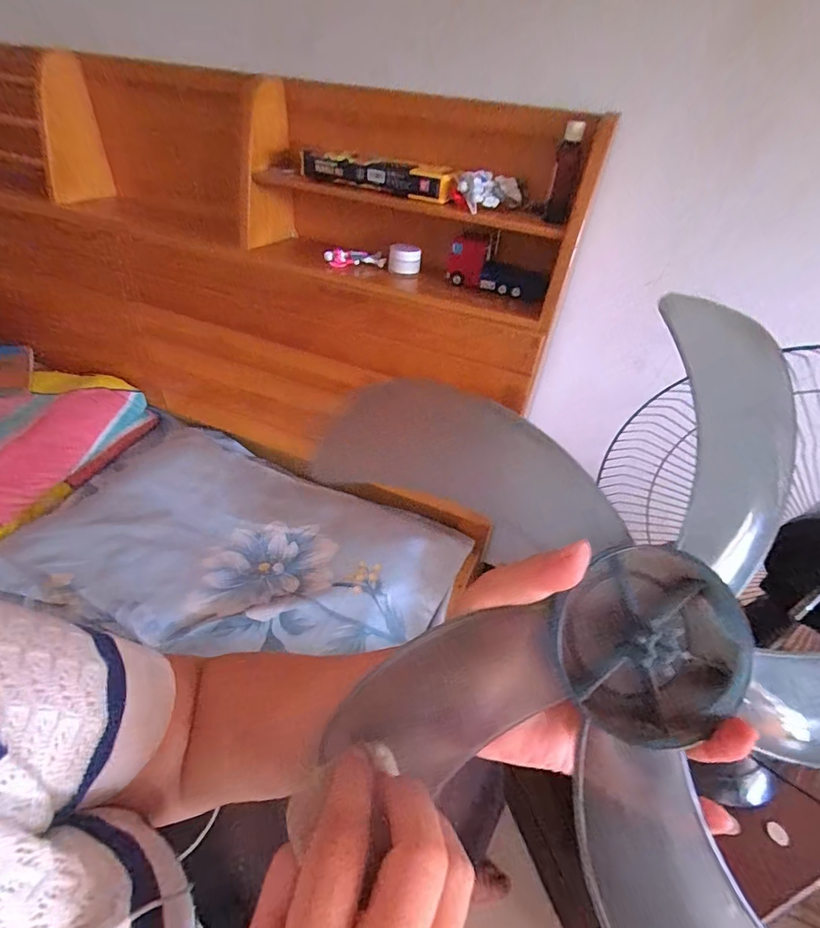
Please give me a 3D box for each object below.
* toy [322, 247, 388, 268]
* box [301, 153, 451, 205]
[{"bbox_3d":[-0.096,-0.356,0.785,0.104,0.032,0.020,-4,41,-13],"label":"toy"},{"bbox_3d":[-0.061,-0.459,0.717,0.263,0.040,0.054,18,41,13],"label":"box"}]

